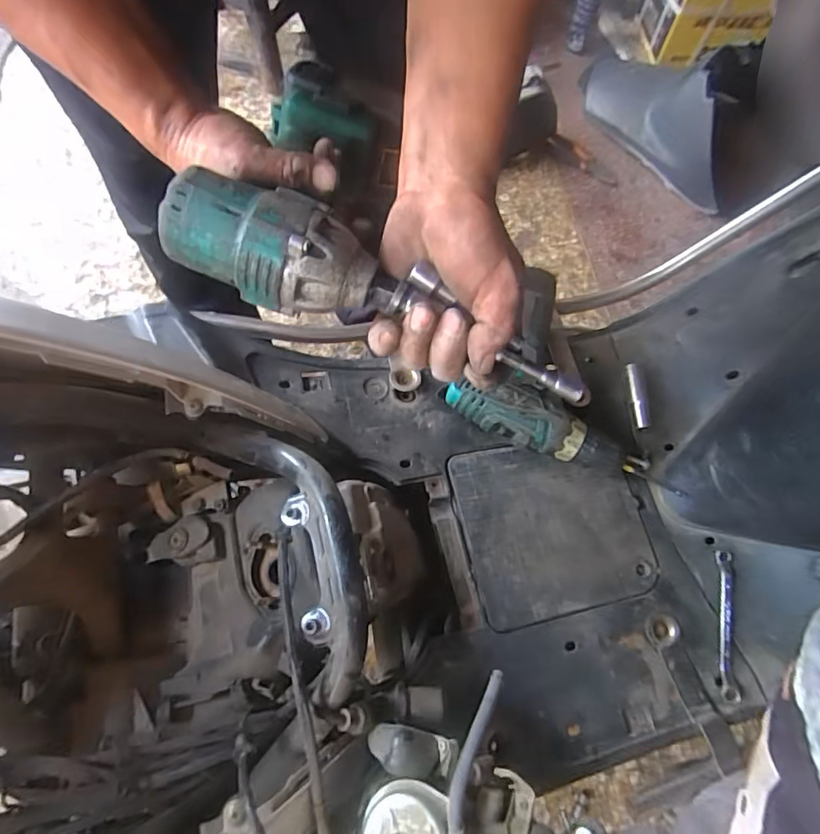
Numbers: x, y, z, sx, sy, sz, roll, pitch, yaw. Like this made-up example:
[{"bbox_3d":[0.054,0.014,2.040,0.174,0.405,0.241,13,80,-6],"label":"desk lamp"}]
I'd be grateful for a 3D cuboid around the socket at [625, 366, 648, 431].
[{"bbox_3d":[0.258,-0.023,0.605,0.016,0.014,0.081,-2,67,-2],"label":"socket"}]

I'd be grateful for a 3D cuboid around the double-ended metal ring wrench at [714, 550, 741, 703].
[{"bbox_3d":[0.313,0.204,0.525,0.015,0.017,0.138,8,67,2],"label":"double-ended metal ring wrench"}]

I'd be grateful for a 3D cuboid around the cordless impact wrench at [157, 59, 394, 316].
[{"bbox_3d":[-0.076,-0.169,0.362,0.125,0.059,0.223,1,54,-1],"label":"cordless impact wrench"}]

